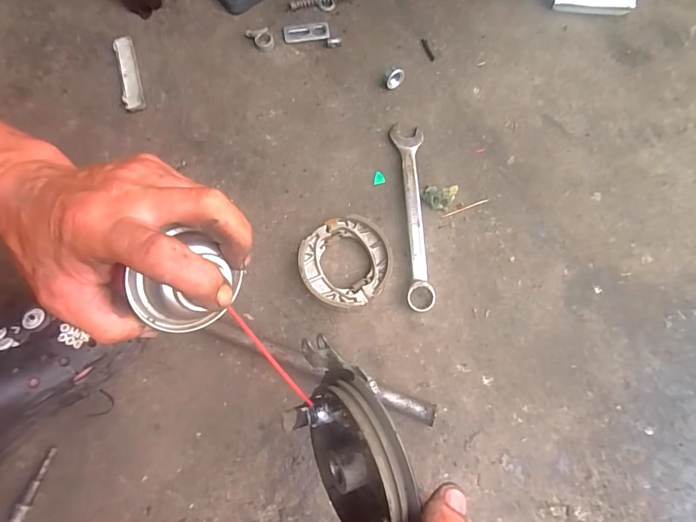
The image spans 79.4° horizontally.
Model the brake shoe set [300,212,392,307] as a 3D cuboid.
[{"bbox_3d":[-0.002,0.002,0.464,0.099,0.027,0.099,0,72,0],"label":"brake shoe set"}]

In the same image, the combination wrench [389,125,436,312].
[{"bbox_3d":[0.078,-0.059,0.489,0.037,0.016,0.232,-3,72,-1],"label":"combination wrench"}]

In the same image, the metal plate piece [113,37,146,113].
[{"bbox_3d":[-0.283,-0.241,0.543,0.026,0.014,0.115,-19,73,-6],"label":"metal plate piece"}]

